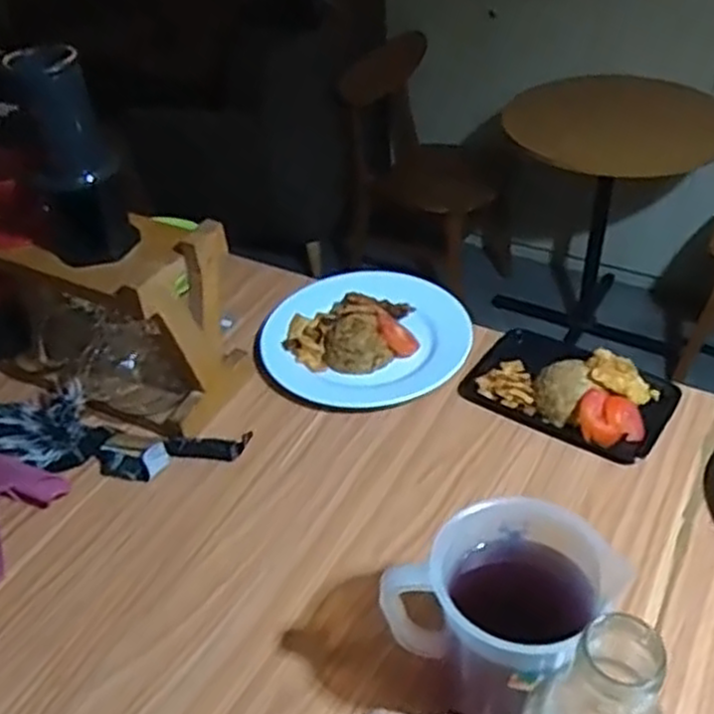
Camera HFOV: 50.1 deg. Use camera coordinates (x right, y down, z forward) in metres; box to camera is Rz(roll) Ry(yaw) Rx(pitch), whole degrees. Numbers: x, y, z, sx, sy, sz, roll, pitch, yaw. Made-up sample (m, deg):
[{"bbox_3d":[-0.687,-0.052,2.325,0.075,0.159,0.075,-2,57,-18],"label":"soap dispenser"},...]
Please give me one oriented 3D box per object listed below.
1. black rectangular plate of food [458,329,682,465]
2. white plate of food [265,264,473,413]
[{"bbox_3d":[0.237,0.023,0.847,0.215,0.056,0.140,24,49,29],"label":"black rectangular plate of food"},{"bbox_3d":[0.008,-0.033,0.941,0.250,0.050,0.224,-14,42,-10],"label":"white plate of food"}]

